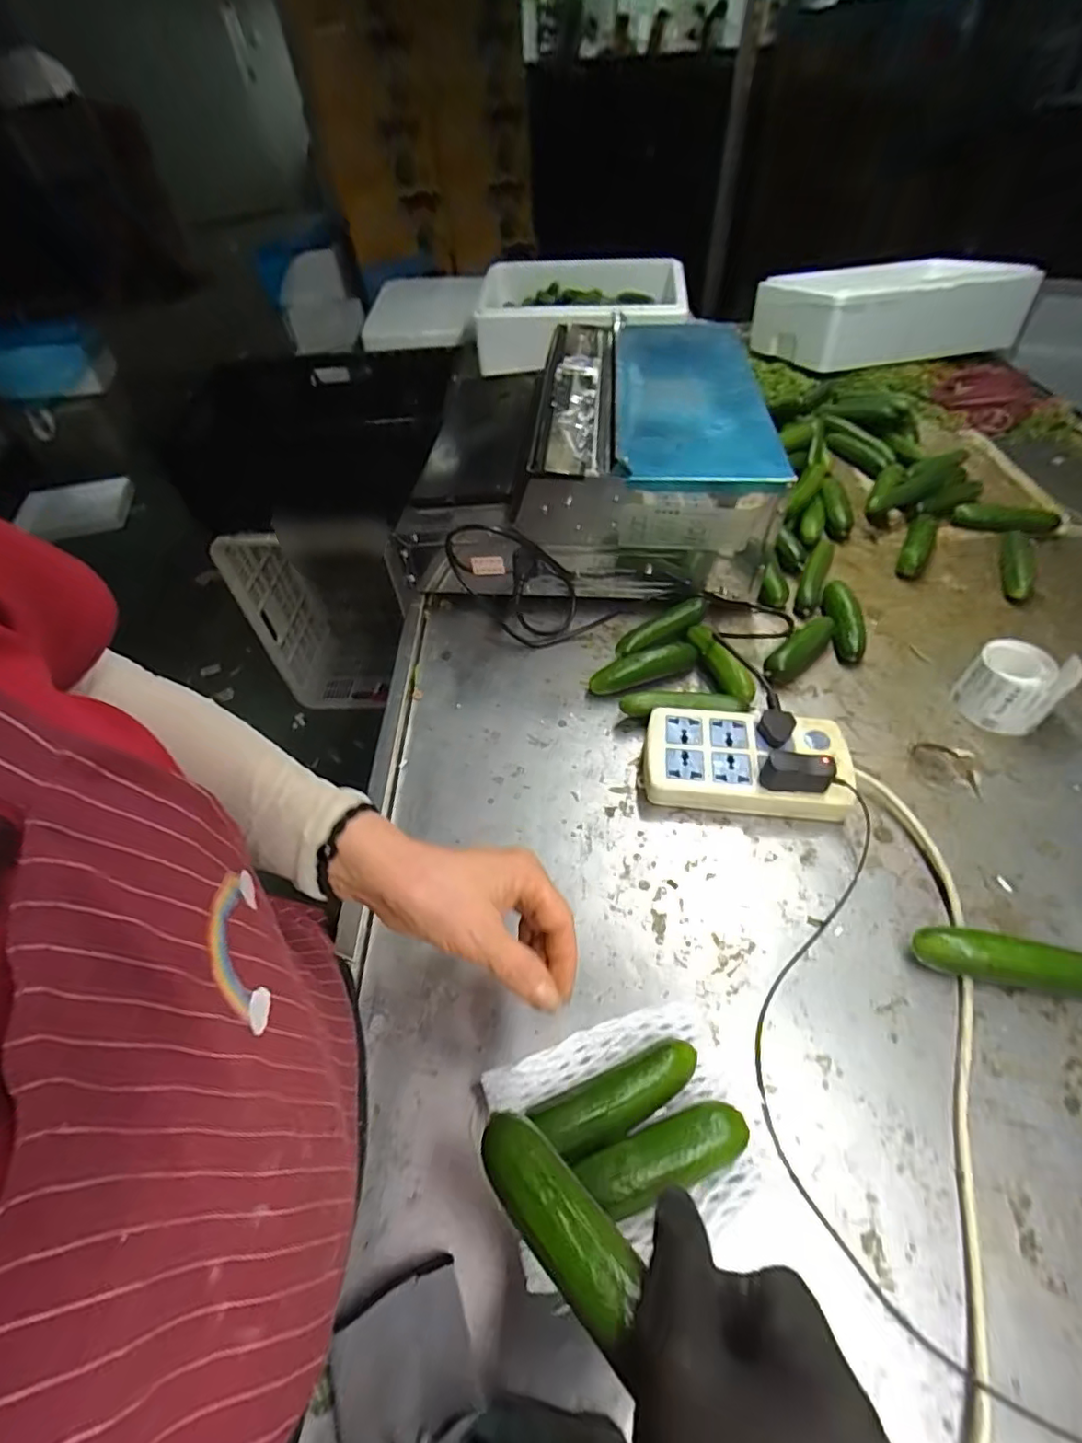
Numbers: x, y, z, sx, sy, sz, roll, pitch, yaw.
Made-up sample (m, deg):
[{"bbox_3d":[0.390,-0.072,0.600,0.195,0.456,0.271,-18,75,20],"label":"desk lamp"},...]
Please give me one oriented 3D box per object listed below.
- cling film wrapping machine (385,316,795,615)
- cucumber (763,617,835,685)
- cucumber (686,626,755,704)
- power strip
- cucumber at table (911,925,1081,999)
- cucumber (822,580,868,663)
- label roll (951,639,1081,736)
[{"bbox_3d":[0.060,-0.374,0.789,0.437,0.187,0.469,1,53,5],"label":"cling film wrapping machine"},{"bbox_3d":[0.294,-0.080,0.631,0.118,0.030,0.034,-38,59,-22],"label":"cucumber"},{"bbox_3d":[0.198,-0.064,0.616,0.024,0.033,0.111,-23,54,-13],"label":"cucumber"},{"bbox_3d":[0.193,0.038,0.534,0.182,0.042,0.097,4,53,7],"label":"power strip"},{"bbox_3d":[0.345,0.177,0.408,0.131,0.040,0.028,6,53,9],"label":"cucumber at table"},{"bbox_3d":[0.359,-0.120,0.662,0.029,0.036,0.115,3,53,7],"label":"cucumber"},{"bbox_3d":[0.473,-0.038,0.558,0.079,0.065,0.078,-2,52,3],"label":"label roll"}]

